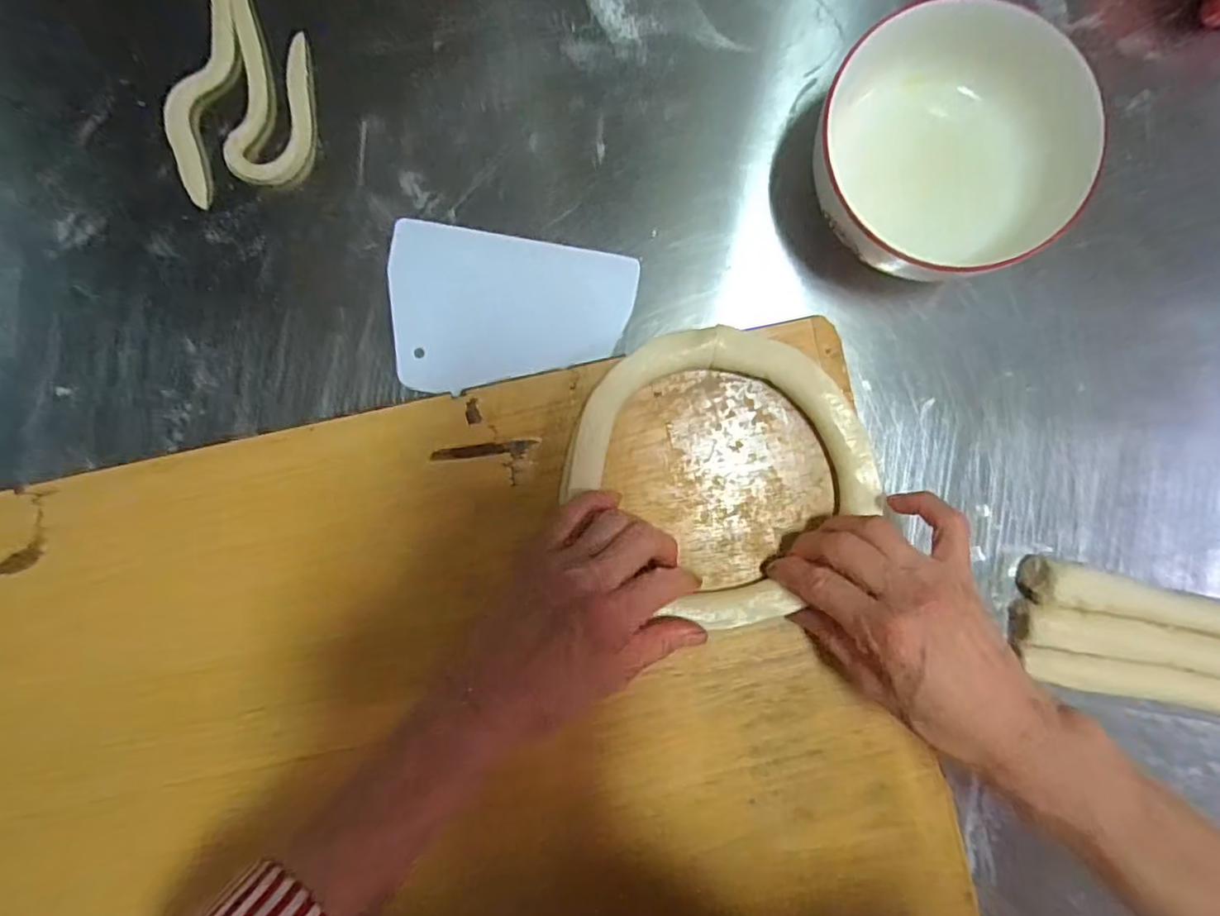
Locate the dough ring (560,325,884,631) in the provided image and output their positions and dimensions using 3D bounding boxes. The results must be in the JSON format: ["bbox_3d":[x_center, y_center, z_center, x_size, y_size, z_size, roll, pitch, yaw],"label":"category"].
[{"bbox_3d":[0.066,0.004,0.369,0.166,0.018,0.151,0,88,1],"label":"dough ring"}]

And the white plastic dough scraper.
[{"bbox_3d":[-0.064,-0.086,0.390,0.146,0.004,0.100,10,91,1],"label":"white plastic dough scraper"}]

